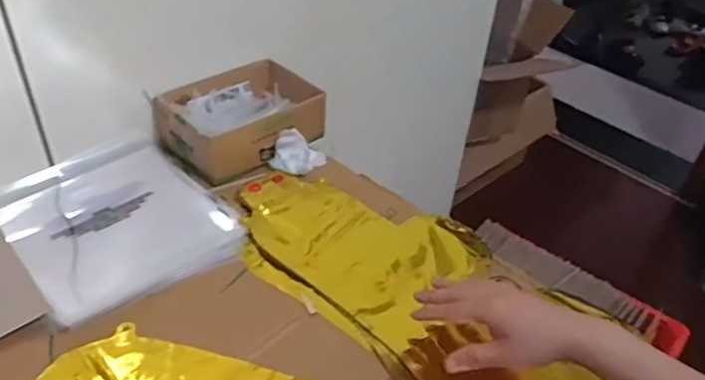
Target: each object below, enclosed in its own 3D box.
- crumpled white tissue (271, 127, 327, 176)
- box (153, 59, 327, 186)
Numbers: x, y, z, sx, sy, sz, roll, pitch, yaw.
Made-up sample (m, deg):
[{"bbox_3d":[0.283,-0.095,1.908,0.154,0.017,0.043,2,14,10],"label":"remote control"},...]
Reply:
[{"bbox_3d":[-0.068,-0.047,0.742,0.061,0.037,0.052,22,43,15],"label":"crumpled white tissue"},{"bbox_3d":[-0.143,-0.098,0.770,0.196,0.061,0.147,-24,50,-31],"label":"box"}]

